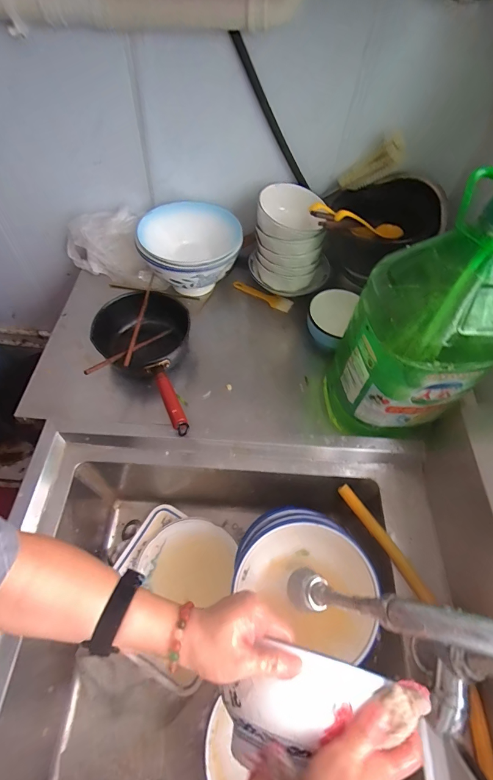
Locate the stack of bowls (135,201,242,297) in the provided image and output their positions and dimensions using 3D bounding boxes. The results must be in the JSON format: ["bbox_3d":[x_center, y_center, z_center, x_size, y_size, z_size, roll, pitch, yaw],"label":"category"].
[{"bbox_3d":[-0.123,-0.312,0.808,0.222,0.123,0.211,-15,61,-12],"label":"stack of bowls"}]

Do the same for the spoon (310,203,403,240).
[{"bbox_3d":[0.227,-0.343,0.710,0.259,0.028,0.040,-2,56,-32],"label":"spoon"}]

